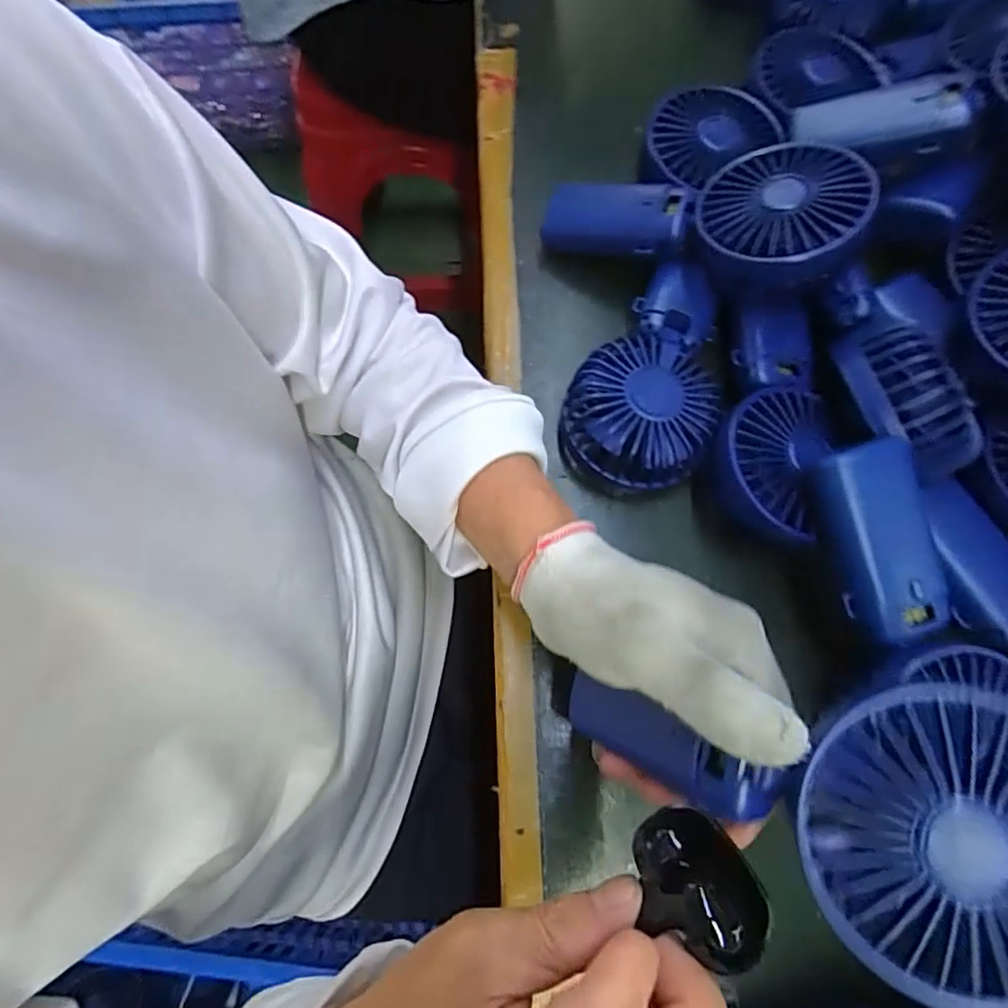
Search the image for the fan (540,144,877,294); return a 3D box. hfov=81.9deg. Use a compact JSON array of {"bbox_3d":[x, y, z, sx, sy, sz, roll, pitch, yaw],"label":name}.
[{"bbox_3d":[0.112,-0.165,0.350,0.181,0.040,0.086,14,73,29],"label":"fan"}]

